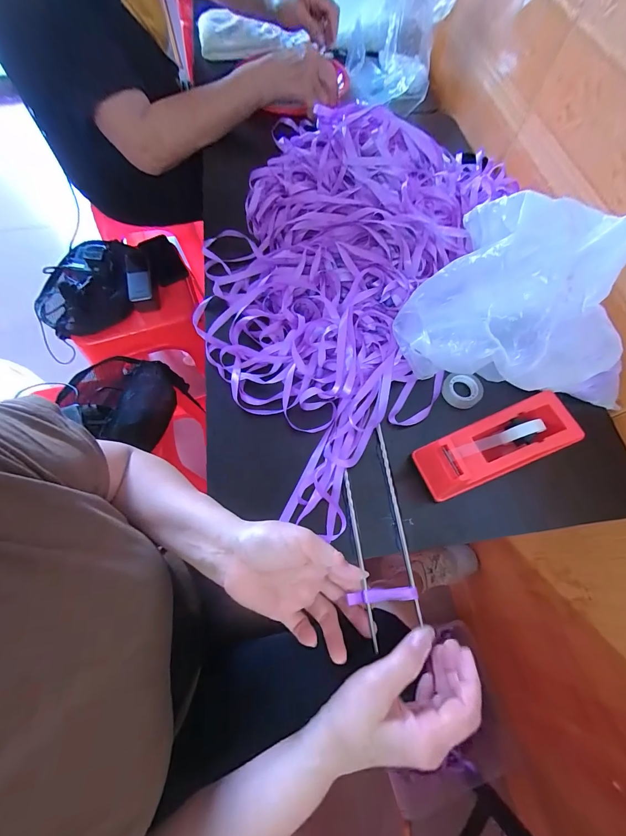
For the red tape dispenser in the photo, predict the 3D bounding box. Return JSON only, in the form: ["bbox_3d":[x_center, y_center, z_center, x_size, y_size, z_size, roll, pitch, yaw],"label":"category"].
[{"bbox_3d":[0.191,0.032,0.350,0.157,0.071,0.062,-20,69,-10],"label":"red tape dispenser"}]

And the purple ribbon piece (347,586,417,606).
[{"bbox_3d":[0.069,0.172,0.318,0.065,0.008,0.011,-5,69,-2],"label":"purple ribbon piece"}]

